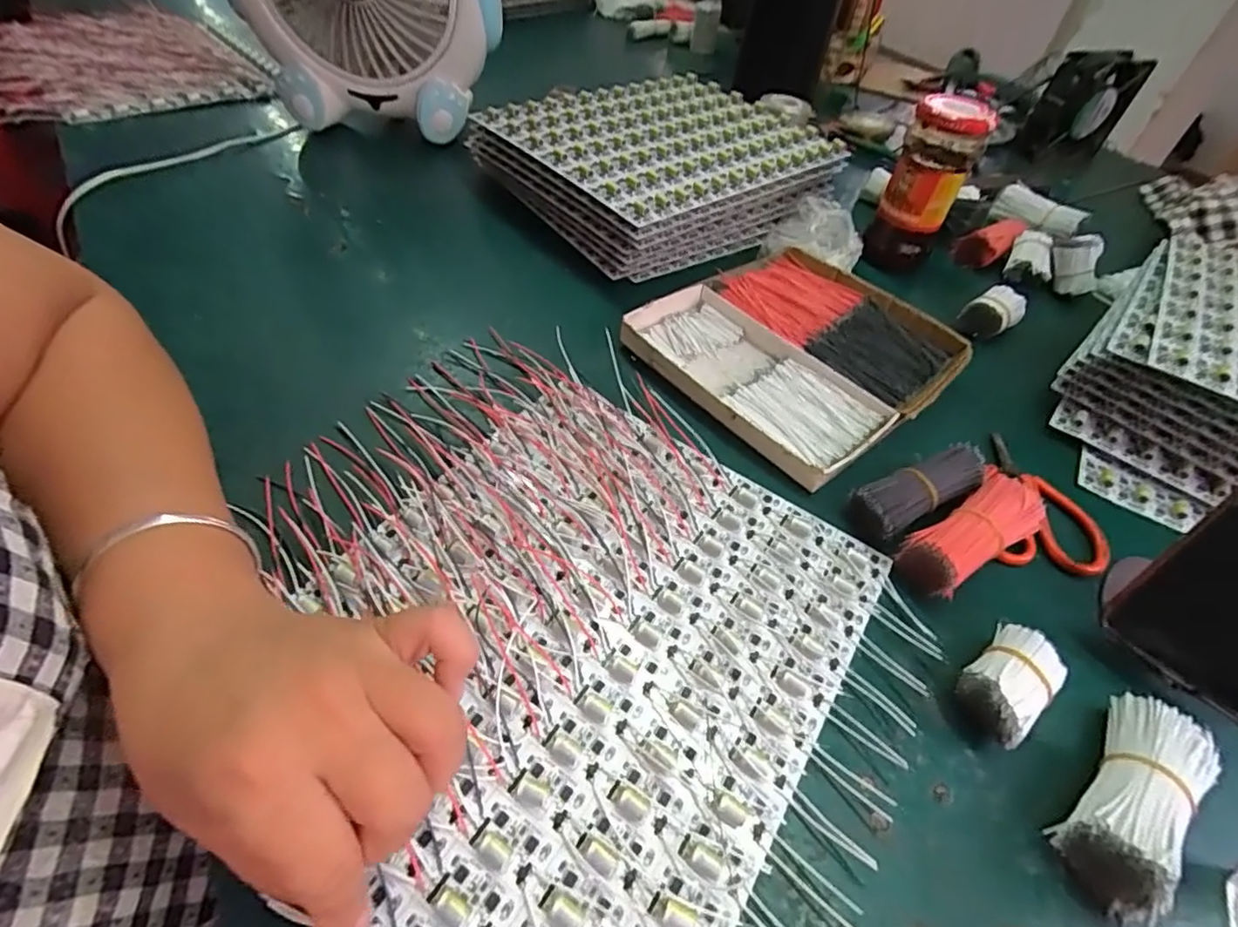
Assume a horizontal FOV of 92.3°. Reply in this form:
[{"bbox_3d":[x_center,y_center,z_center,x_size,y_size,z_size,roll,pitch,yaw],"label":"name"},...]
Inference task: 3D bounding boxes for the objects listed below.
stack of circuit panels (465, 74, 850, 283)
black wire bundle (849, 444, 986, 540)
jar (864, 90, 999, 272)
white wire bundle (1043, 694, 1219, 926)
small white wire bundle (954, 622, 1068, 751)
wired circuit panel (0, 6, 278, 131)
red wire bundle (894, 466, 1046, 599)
[{"bbox_3d":[0.046,-0.305,0.595,0.288,0.054,0.245,-31,59,-28],"label":"stack of circuit panels"},{"bbox_3d":[0.177,0.018,0.353,0.089,0.029,0.029,-20,55,-21],"label":"black wire bundle"},{"bbox_3d":[0.274,-0.253,0.530,0.059,0.120,0.058,24,52,14],"label":"jar"},{"bbox_3d":[0.224,0.141,0.253,0.088,0.038,0.038,-34,61,-29],"label":"white wire bundle"},{"bbox_3d":[0.186,0.105,0.285,0.053,0.028,0.032,-31,60,-28],"label":"small white wire bundle"},{"bbox_3d":[-0.583,-0.467,0.681,0.293,0.021,0.290,-30,59,-27],"label":"wired circuit panel"},{"bbox_3d":[0.200,0.040,0.336,0.088,0.033,0.039,-28,58,-26],"label":"red wire bundle"}]

